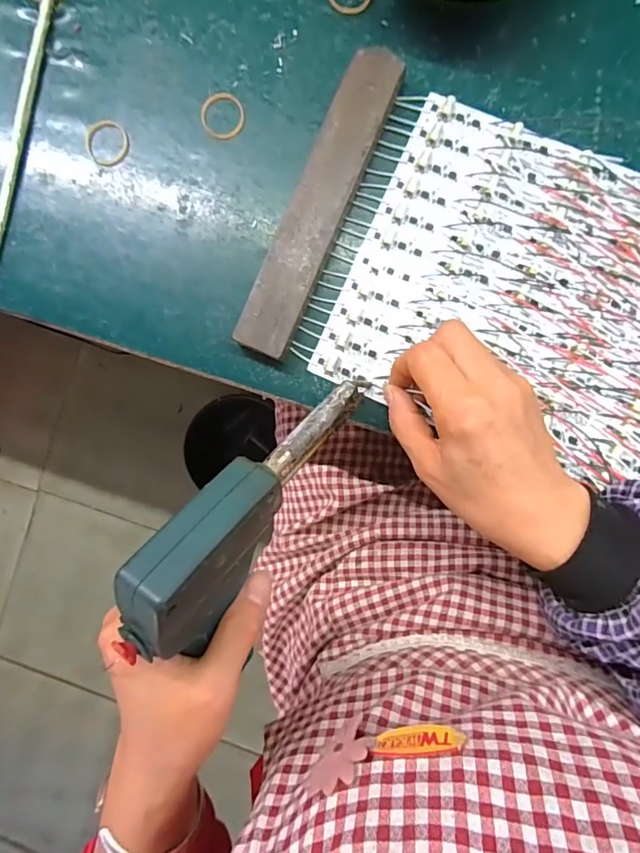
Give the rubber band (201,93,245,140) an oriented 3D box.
[{"bbox_3d":[-0.065,-0.206,0.311,0.028,0.004,0.030,2,91,3],"label":"rubber band"}]

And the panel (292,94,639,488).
[{"bbox_3d":[0.164,-0.073,0.297,0.321,0.012,0.186,22,90,4],"label":"panel"}]

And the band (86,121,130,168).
[{"bbox_3d":[-0.144,-0.191,0.319,0.030,0.004,0.029,0,91,3],"label":"band"}]

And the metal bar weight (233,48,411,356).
[{"bbox_3d":[-0.001,-0.139,0.301,0.035,0.018,0.196,23,92,3],"label":"metal bar weight"}]

